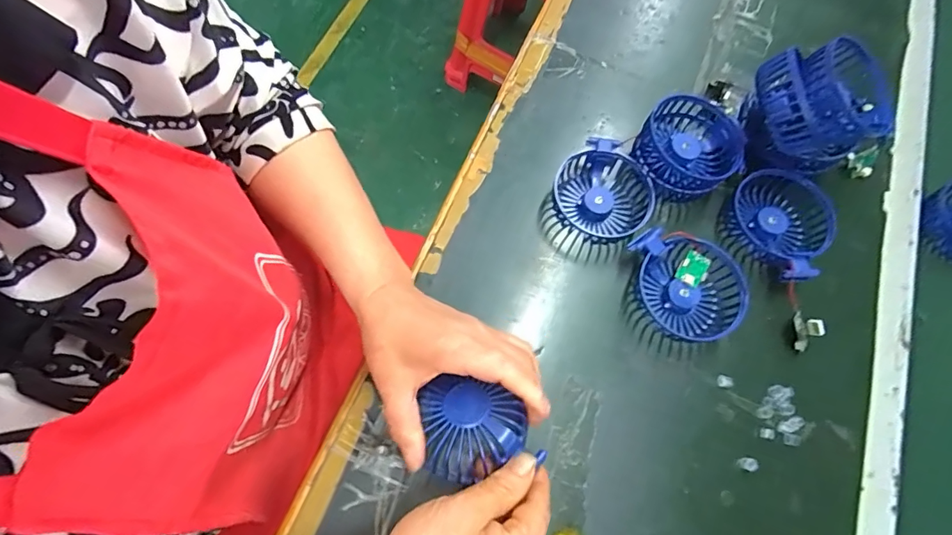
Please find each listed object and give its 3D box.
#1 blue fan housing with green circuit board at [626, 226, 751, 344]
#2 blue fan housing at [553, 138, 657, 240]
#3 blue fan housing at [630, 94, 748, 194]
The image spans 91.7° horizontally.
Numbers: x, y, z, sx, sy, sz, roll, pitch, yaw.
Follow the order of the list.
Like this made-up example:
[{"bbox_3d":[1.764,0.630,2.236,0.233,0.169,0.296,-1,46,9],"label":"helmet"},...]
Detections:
[{"bbox_3d":[0.186,0.015,0.405,0.082,0.036,0.094,-8,70,-6],"label":"blue fan housing with green circuit board"},{"bbox_3d":[0.119,-0.070,0.432,0.077,0.032,0.089,-41,77,-16],"label":"blue fan housing"},{"bbox_3d":[0.199,-0.112,0.438,0.086,0.053,0.091,1,70,-2],"label":"blue fan housing"}]

